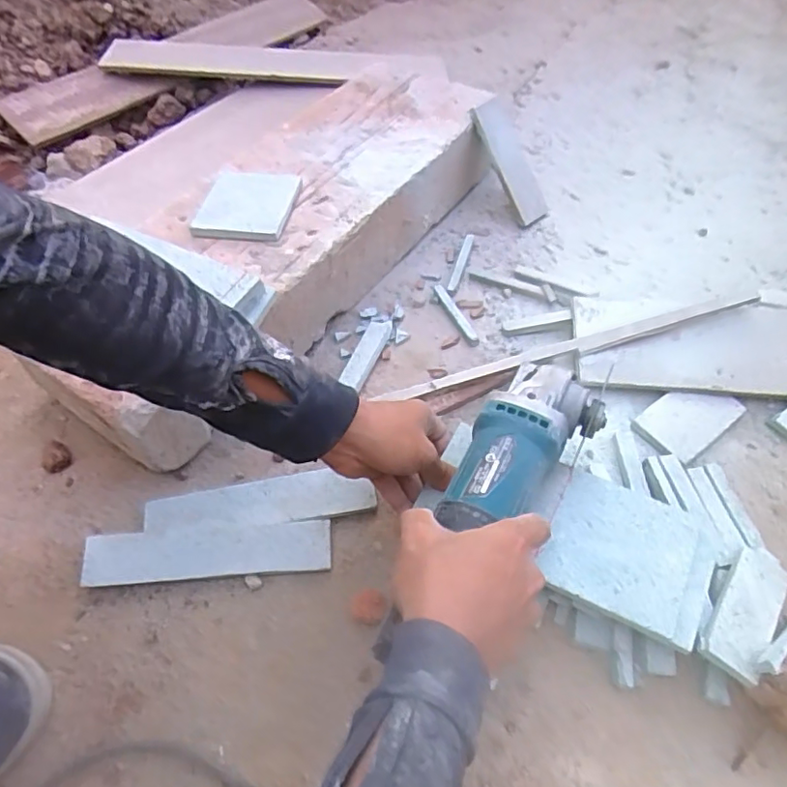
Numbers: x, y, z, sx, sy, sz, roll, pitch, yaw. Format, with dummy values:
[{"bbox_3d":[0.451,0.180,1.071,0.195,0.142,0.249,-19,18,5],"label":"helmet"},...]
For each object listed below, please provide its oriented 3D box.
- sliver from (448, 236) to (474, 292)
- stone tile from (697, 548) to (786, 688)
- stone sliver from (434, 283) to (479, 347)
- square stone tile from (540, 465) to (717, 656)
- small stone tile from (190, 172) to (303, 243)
[{"bbox_3d":[0.080,-0.157,0.698,0.010,0.004,0.104,22,53,-3],"label":"sliver"},{"bbox_3d":[0.257,0.154,0.424,0.040,0.007,0.106,36,55,20],"label":"stone tile"},{"bbox_3d":[0.068,-0.087,0.647,0.011,0.009,0.095,-19,54,-11],"label":"stone sliver"},{"bbox_3d":[0.176,0.120,0.436,0.117,0.016,0.100,21,56,22],"label":"square stone tile"},{"bbox_3d":[-0.152,-0.203,0.620,0.098,0.017,0.113,6,53,7],"label":"small stone tile"}]

